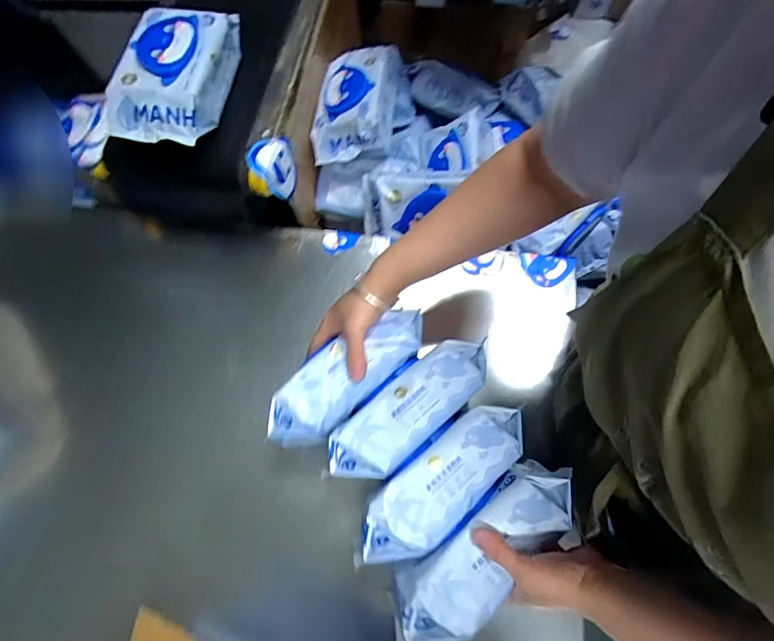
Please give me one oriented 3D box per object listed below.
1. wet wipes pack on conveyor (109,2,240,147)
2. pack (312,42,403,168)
[{"bbox_3d":[-0.287,-0.335,0.587,0.128,0.074,0.244,3,70,1],"label":"wet wipes pack on conveyor"},{"bbox_3d":[-0.049,-0.361,0.726,0.123,0.064,0.218,7,70,3],"label":"pack"}]

